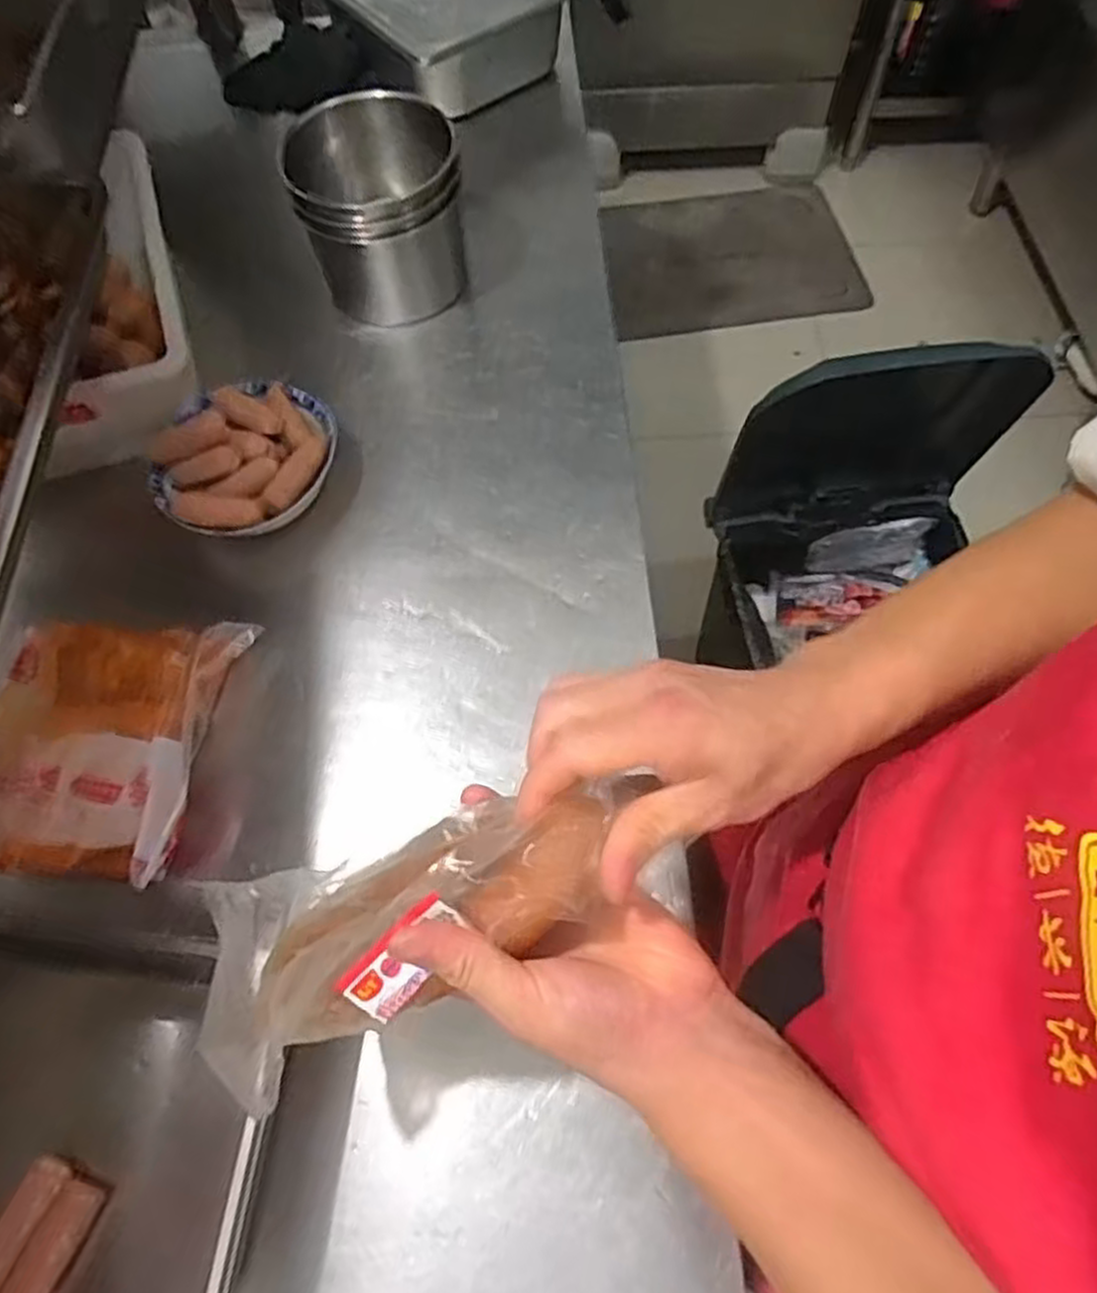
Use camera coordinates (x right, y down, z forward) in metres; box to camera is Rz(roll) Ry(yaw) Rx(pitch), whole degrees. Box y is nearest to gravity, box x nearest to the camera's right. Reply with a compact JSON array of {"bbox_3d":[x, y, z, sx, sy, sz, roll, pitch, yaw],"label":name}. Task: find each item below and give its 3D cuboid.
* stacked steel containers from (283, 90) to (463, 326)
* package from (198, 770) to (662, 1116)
[{"bbox_3d":[-0.172,-0.447,0.821,0.142,0.167,0.141,-3,64,0],"label":"stacked steel containers"},{"bbox_3d":[-0.074,0.130,0.378,0.255,0.041,0.106,-30,62,26],"label":"package"}]

